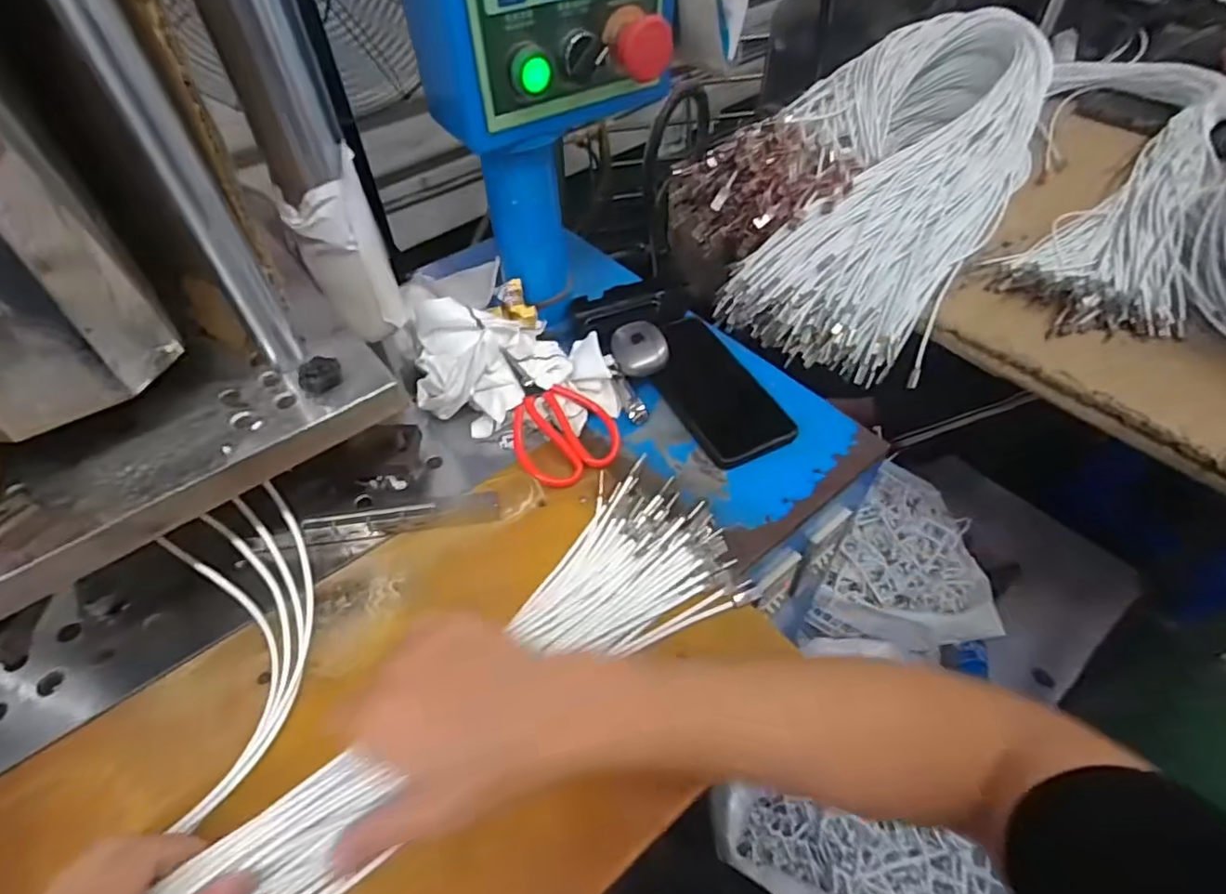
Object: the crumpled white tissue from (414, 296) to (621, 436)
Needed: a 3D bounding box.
[{"bbox_3d":[-0.081,-0.068,0.510,0.165,0.068,0.094,-2,50,0],"label":"crumpled white tissue"}]

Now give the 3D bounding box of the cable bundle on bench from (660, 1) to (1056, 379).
[{"bbox_3d":[0.288,-0.337,0.740,0.351,0.194,0.481,28,56,23],"label":"cable bundle on bench"}]

